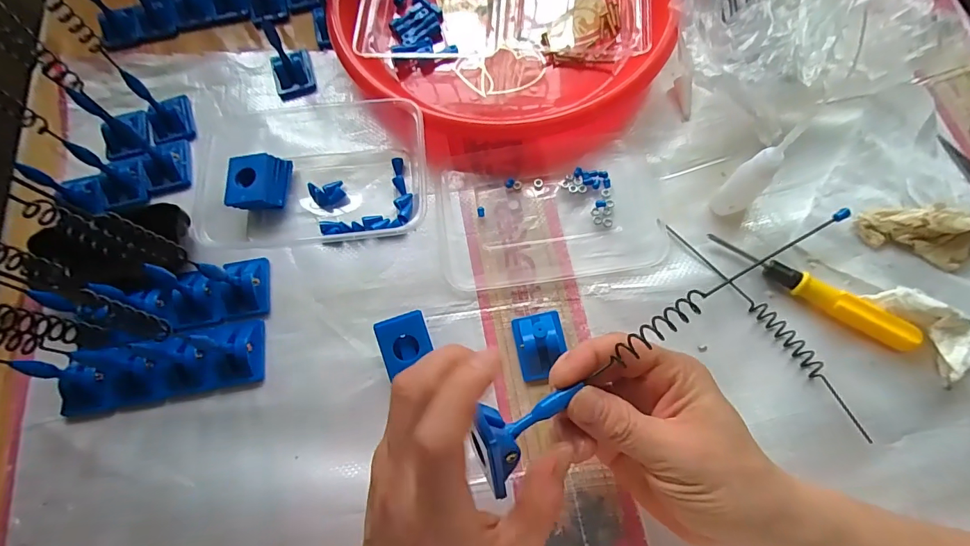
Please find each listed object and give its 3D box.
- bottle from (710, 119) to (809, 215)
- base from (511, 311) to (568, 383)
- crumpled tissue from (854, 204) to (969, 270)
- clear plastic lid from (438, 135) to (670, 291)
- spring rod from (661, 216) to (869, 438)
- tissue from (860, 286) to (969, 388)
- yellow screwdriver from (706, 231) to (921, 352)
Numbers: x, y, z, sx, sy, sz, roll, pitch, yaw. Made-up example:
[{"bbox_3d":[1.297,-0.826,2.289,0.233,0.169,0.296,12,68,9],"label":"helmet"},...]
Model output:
[{"bbox_3d":[0.184,-0.066,0.306,0.019,0.090,0.020,-41,74,-11],"label":"bottle"},{"bbox_3d":[0.039,0.049,0.309,0.034,0.023,0.047,-10,70,-1],"label":"base"},{"bbox_3d":[0.316,-0.026,0.310,0.097,0.027,0.038,2,71,3],"label":"crumpled tissue"},{"bbox_3d":[0.050,-0.052,0.352,0.169,0.008,0.115,-7,70,0],"label":"clear plastic lid"},{"bbox_3d":[0.193,0.028,0.314,0.016,0.008,0.185,-33,73,-9],"label":"spring rod"},{"bbox_3d":[0.288,0.036,0.289,0.036,0.030,0.068,-24,71,-6],"label":"tissue"},{"bbox_3d":[0.227,0.012,0.313,0.140,0.018,0.017,29,74,12],"label":"yellow screwdriver"}]

